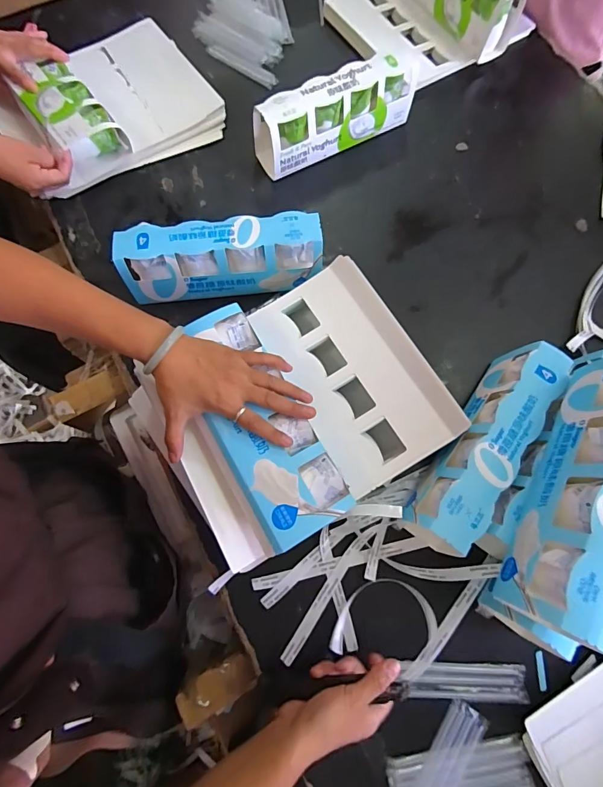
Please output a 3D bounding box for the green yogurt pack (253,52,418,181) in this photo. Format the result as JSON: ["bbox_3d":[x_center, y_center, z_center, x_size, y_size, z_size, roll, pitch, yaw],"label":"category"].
[{"bbox_3d":[0.056,-0.459,0.638,0.273,0.100,0.068,-28,76,-8],"label":"green yogurt pack"}]

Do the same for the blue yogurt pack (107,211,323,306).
[{"bbox_3d":[-0.109,-0.186,0.554,0.271,0.102,0.070,-7,74,-3],"label":"blue yogurt pack"}]

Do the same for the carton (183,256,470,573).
[{"bbox_3d":[-0.002,0.009,0.477,0.307,0.099,0.270,-30,76,-9],"label":"carton"}]

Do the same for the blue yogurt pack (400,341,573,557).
[{"bbox_3d":[0.227,0.063,0.486,0.073,0.102,0.270,34,76,9],"label":"blue yogurt pack"}]

